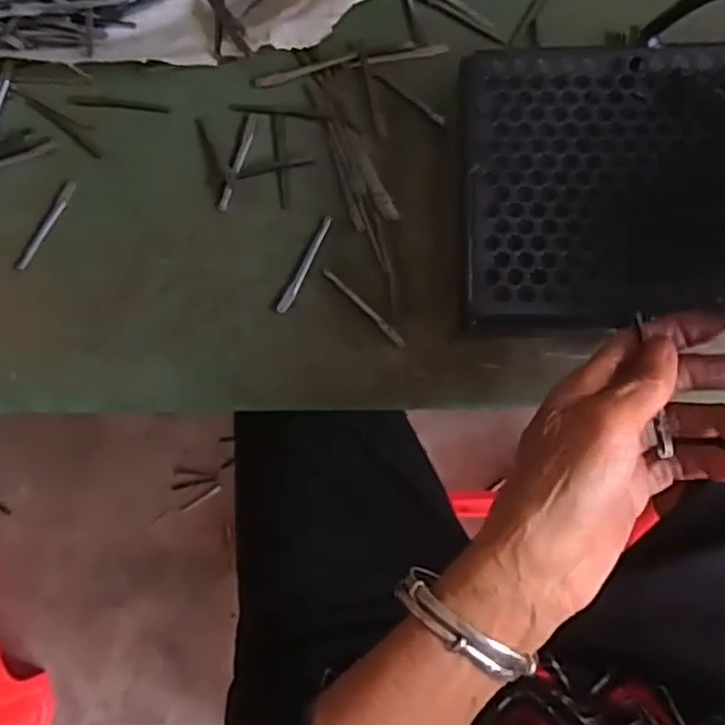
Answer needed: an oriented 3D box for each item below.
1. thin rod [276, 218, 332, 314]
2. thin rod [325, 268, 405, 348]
[{"bbox_3d":[-0.036,-0.061,0.438,0.008,0.004,0.066,28,87,6],"label":"thin rod"},{"bbox_3d":[0.001,-0.034,0.432,0.006,0.004,0.067,-45,83,-1],"label":"thin rod"}]

